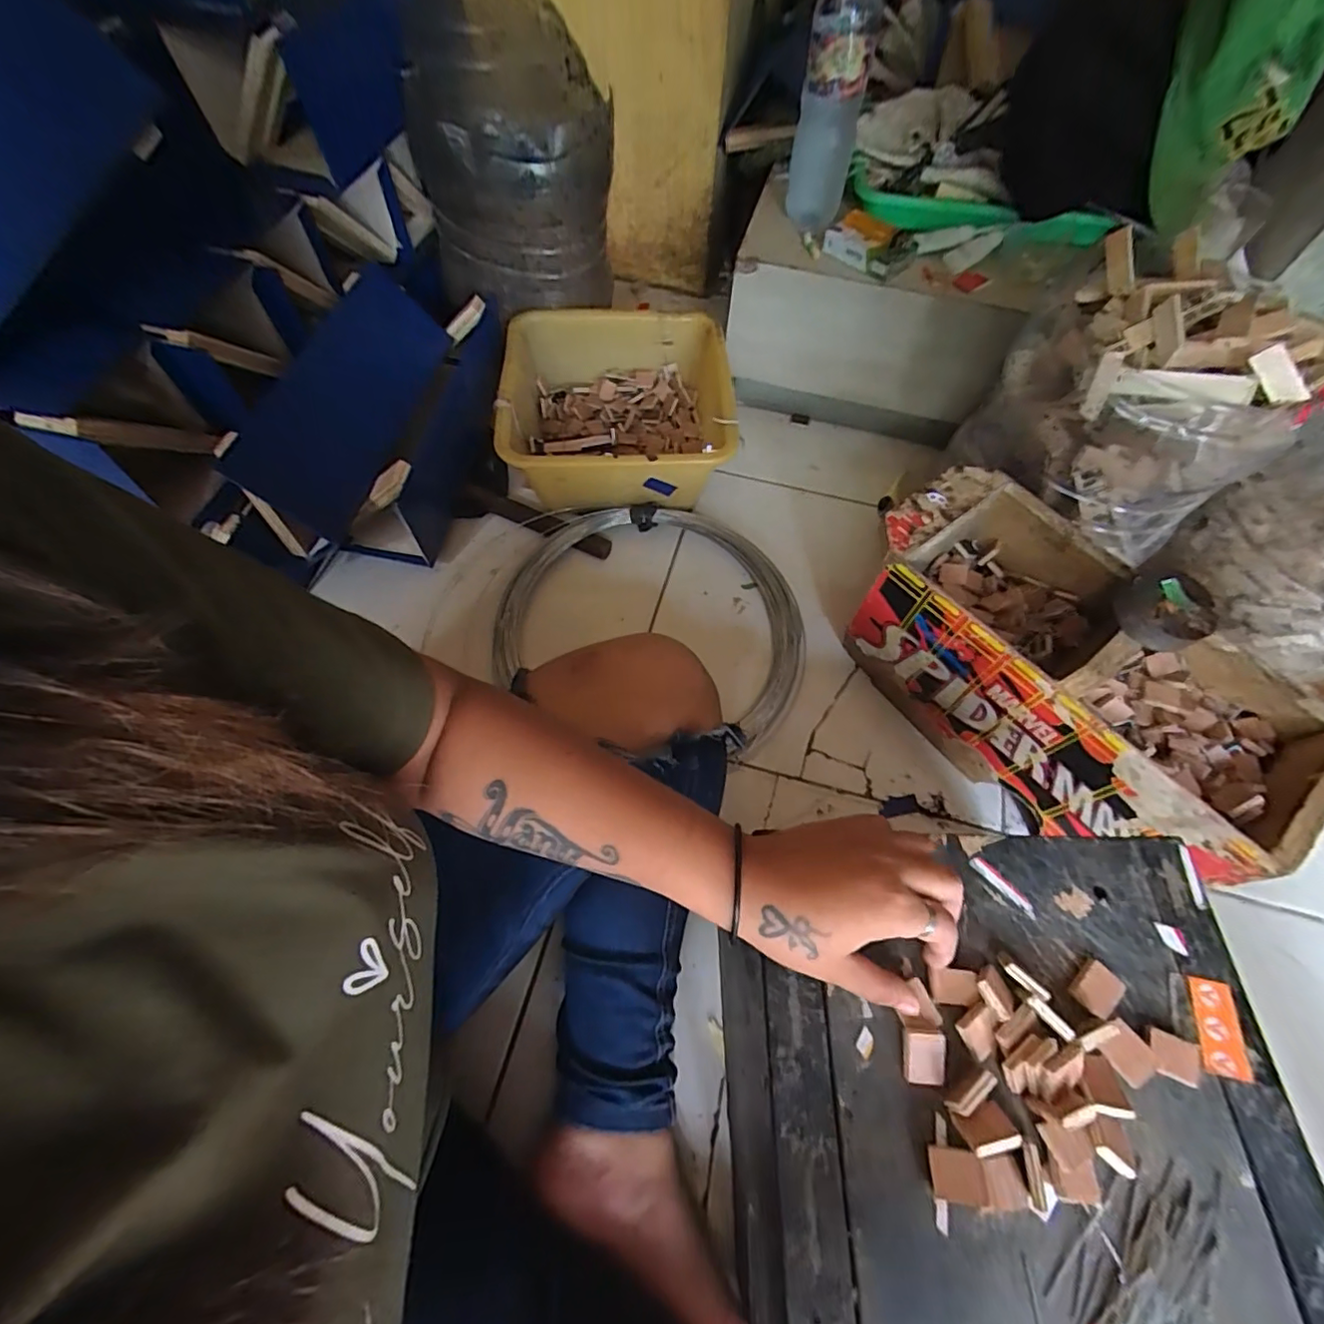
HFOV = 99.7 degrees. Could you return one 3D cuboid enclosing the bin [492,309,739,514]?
[{"bbox_3d":[-0.054,-0.309,0.728,0.284,0.132,0.262,-5,63,-3],"label":"bin"}]

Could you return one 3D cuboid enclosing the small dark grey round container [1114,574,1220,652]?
[{"bbox_3d":[0.377,-0.036,0.417,0.056,0.030,0.050,19,64,9],"label":"small dark grey round container"}]

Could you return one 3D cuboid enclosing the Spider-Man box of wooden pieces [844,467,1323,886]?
[{"bbox_3d":[0.365,0.006,0.536,0.179,0.197,0.367,-32,68,-16],"label":"Spider-Man box of wooden pieces"}]

